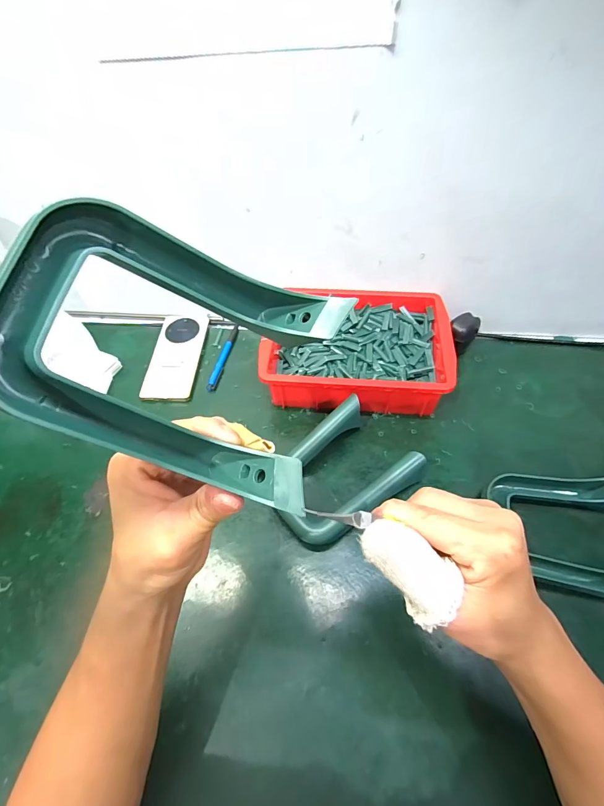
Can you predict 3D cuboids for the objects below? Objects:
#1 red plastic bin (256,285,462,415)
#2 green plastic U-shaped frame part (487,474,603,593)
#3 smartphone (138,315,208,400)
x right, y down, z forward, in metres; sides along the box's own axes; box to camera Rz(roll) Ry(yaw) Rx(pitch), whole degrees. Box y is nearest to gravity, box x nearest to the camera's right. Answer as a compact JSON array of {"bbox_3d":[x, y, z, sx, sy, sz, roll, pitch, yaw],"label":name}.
[{"bbox_3d":[0.075,-0.075,0.541,0.250,0.084,0.188,3,54,5],"label":"red plastic bin"},{"bbox_3d":[0.284,0.133,0.395,0.161,0.060,0.130,7,55,7],"label":"green plastic U-shaped frame part"},{"bbox_3d":[-0.192,-0.074,0.574,0.072,0.007,0.160,6,60,-4],"label":"smartphone"}]

